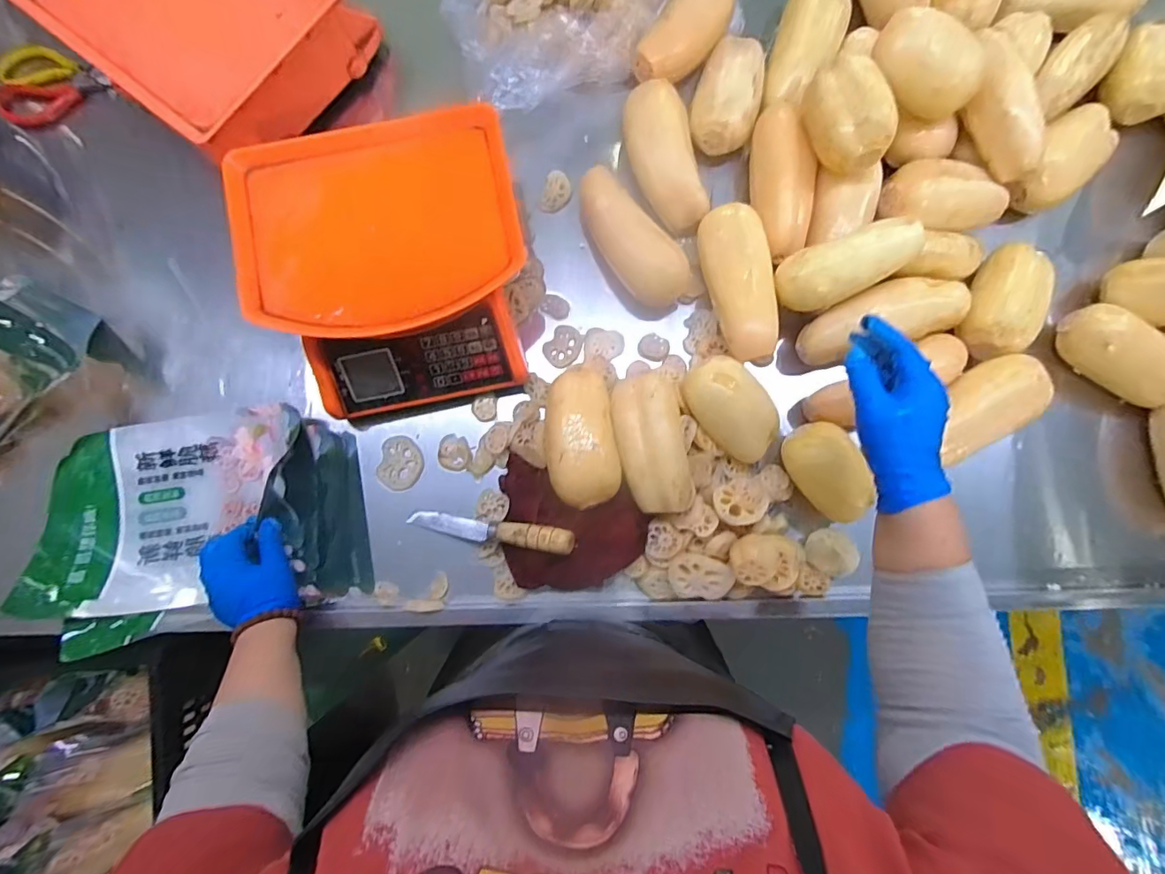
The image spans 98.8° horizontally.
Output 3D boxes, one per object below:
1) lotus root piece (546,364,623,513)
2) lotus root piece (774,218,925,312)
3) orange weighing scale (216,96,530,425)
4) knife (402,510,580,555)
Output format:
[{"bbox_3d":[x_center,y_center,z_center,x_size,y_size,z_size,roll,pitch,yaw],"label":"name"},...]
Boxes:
[{"bbox_3d":[0.000,0.001,0.573,0.082,0.081,0.161,-6,84,0],"label":"lotus root piece"},{"bbox_3d":[0.292,-0.190,0.553,0.148,0.063,0.070,-22,85,21],"label":"lotus root piece"},{"bbox_3d":[-0.208,-0.179,0.569,0.291,0.133,0.281,-12,84,0],"label":"orange weighing scale"},{"bbox_3d":[-0.108,0.106,0.569,0.212,0.021,0.027,3,84,25],"label":"knife"}]

